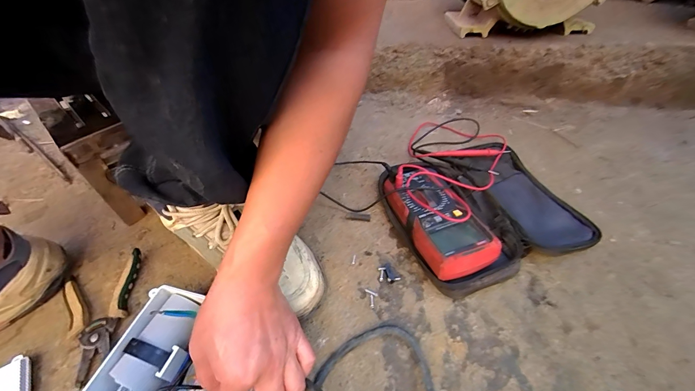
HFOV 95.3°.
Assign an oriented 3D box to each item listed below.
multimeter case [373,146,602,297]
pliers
[{"bbox_3d":[0.192,0.012,0.470,0.253,0.059,0.230,-13,38,-15],"label":"multimeter case"},{"bbox_3d":[-0.303,0.143,0.405,0.096,0.014,0.143,-30,58,-15],"label":"pliers"}]

